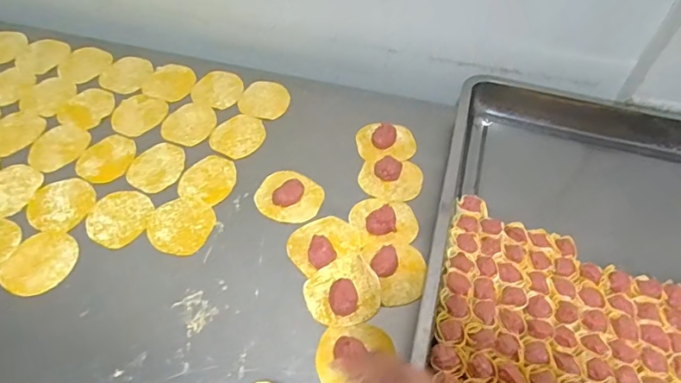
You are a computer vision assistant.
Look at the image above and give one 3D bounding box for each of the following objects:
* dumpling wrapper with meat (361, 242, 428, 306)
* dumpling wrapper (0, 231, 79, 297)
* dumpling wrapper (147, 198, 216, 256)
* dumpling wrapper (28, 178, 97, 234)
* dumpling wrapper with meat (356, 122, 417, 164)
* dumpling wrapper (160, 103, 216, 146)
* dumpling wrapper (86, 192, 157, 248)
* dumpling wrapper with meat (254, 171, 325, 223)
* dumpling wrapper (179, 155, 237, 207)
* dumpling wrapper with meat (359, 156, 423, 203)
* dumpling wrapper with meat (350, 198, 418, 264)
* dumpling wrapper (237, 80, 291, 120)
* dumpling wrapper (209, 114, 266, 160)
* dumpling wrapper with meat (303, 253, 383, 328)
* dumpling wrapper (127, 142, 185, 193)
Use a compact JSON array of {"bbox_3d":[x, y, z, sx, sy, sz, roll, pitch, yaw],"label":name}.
[{"bbox_3d":[0.070,0.089,0.573,0.070,0.026,0.081,-14,55,-14],"label":"dumpling wrapper with meat"},{"bbox_3d":[-0.350,0.082,0.563,0.072,0.004,0.082,18,52,7],"label":"dumpling wrapper"},{"bbox_3d":[-0.200,0.041,0.603,0.078,0.004,0.079,2,52,-2],"label":"dumpling wrapper"},{"bbox_3d":[-0.356,0.015,0.614,0.077,0.004,0.079,2,52,-2],"label":"dumpling wrapper"},{"bbox_3d":[0.067,-0.074,0.704,0.083,0.025,0.079,-7,53,-9],"label":"dumpling wrapper with meat"},{"bbox_3d":[-0.224,-0.102,0.715,0.074,0.004,0.083,18,53,10],"label":"dumpling wrapper"},{"bbox_3d":[-0.280,0.032,0.606,0.076,0.004,0.081,2,52,-2],"label":"dumpling wrapper"},{"bbox_3d":[-0.066,0.004,0.632,0.082,0.015,0.073,22,54,13],"label":"dumpling wrapper with meat"},{"bbox_3d":[-0.177,-0.019,0.650,0.069,0.004,0.077,15,53,8],"label":"dumpling wrapper"},{"bbox_3d":[0.070,-0.019,0.659,0.085,0.017,0.070,6,52,1],"label":"dumpling wrapper with meat"},{"bbox_3d":[0.059,0.041,0.608,0.081,0.018,0.090,-11,54,-12],"label":"dumpling wrapper with meat"},{"bbox_3d":[-0.118,-0.145,0.757,0.076,0.004,0.084,10,53,4],"label":"dumpling wrapper"},{"bbox_3d":[-0.149,-0.082,0.705,0.074,0.005,0.083,25,55,15],"label":"dumpling wrapper"},{"bbox_3d":[0.003,0.113,0.551,0.081,0.018,0.079,-21,57,-18],"label":"dumpling wrapper with meat"},{"bbox_3d":[-0.252,-0.034,0.661,0.069,0.004,0.083,16,53,8],"label":"dumpling wrapper"}]

